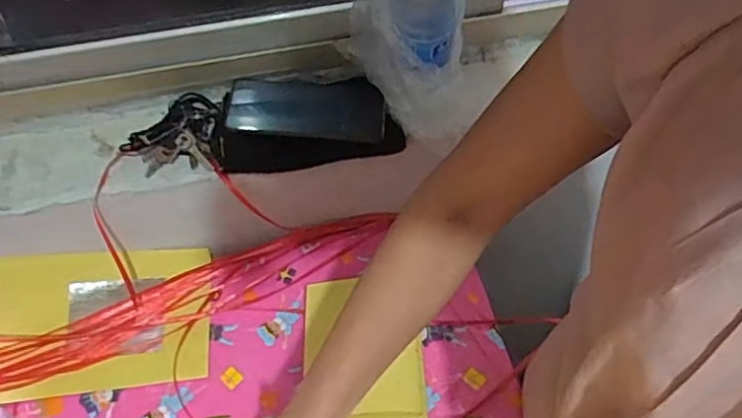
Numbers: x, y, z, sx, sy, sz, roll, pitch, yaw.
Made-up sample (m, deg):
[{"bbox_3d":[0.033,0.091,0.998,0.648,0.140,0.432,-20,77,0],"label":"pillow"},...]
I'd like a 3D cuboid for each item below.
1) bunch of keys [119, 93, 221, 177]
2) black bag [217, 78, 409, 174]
[{"bbox_3d":[-0.206,-0.078,0.648,0.104,0.044,0.077,-35,60,-23],"label":"bunch of keys"},{"bbox_3d":[-0.070,-0.100,0.672,0.196,0.033,0.116,-8,53,-5],"label":"black bag"}]

